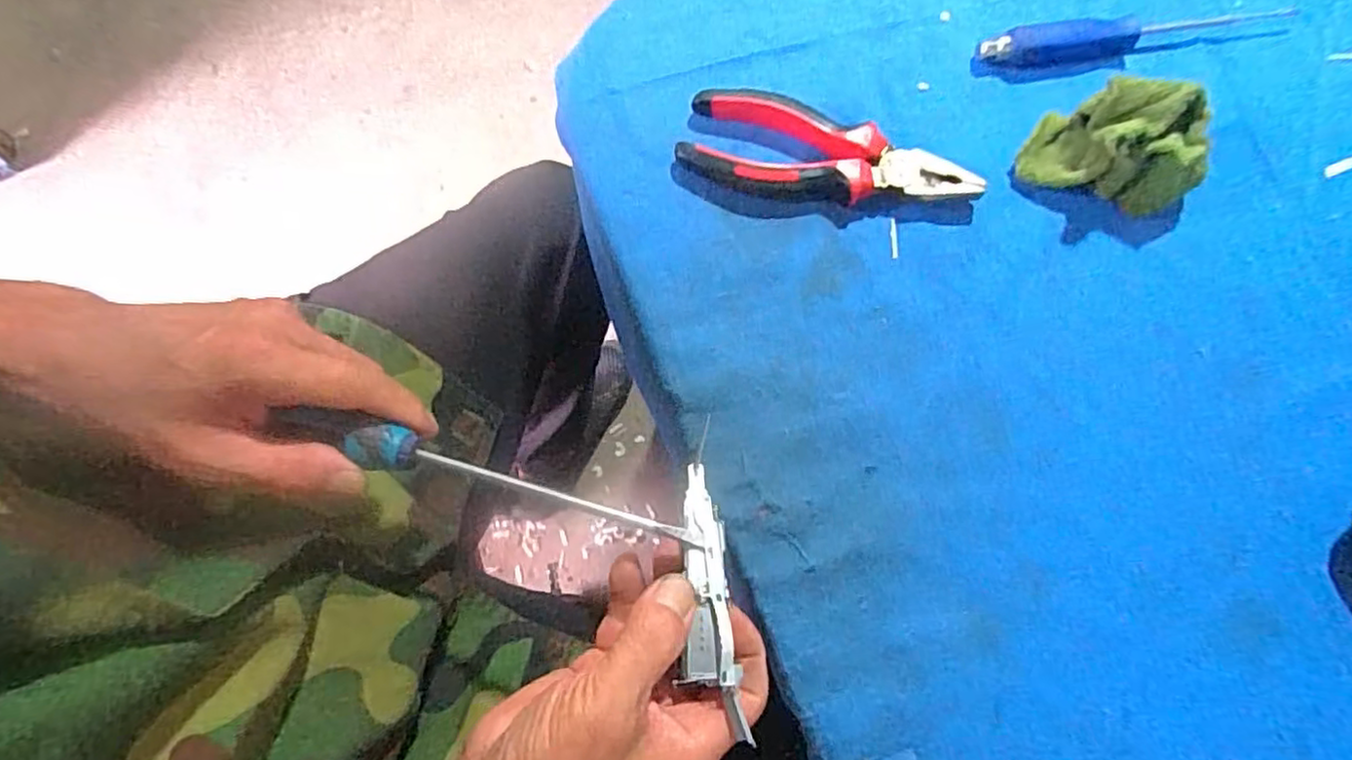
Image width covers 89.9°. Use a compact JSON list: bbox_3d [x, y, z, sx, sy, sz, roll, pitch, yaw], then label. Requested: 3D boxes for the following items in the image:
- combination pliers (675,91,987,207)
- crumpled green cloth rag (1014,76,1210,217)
[{"bbox_3d":[0.082,-0.122,0.365,0.154,0.021,0.053,10,76,2],"label":"combination pliers"},{"bbox_3d":[0.236,-0.132,0.357,0.084,0.048,0.065,19,76,4],"label":"crumpled green cloth rag"}]

